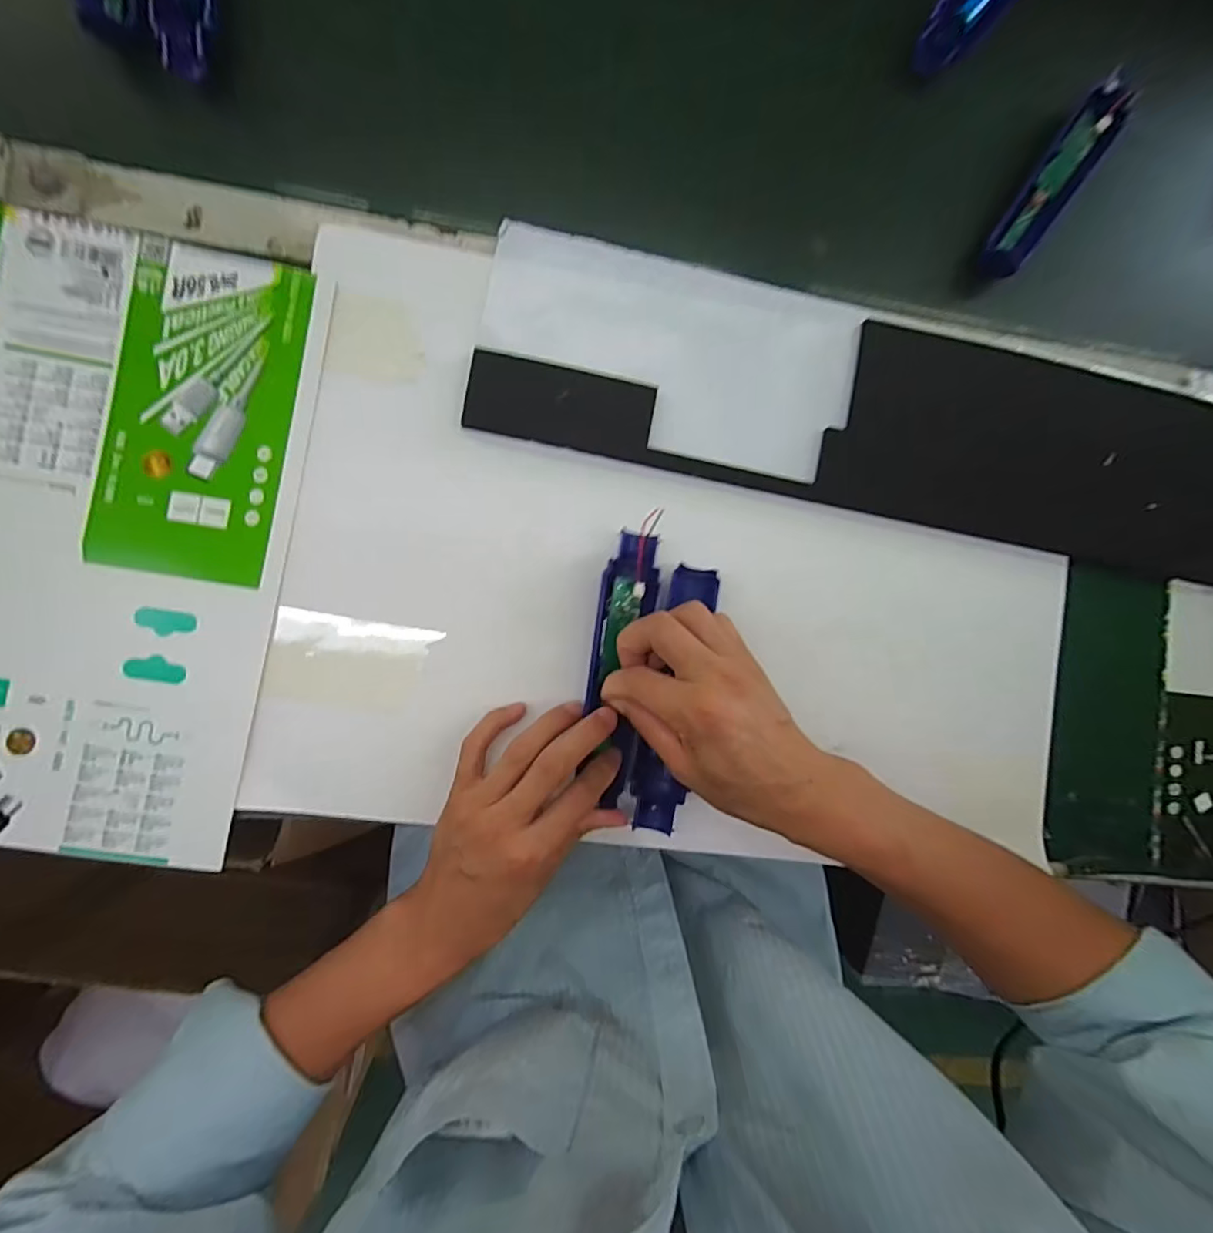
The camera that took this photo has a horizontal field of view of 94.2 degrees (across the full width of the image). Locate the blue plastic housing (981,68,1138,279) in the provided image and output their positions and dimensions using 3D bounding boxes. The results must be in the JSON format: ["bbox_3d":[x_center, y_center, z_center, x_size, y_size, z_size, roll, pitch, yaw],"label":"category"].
[{"bbox_3d":[0.326,-0.316,0.408,0.033,0.020,0.164,38,86,-5],"label":"blue plastic housing"}]

